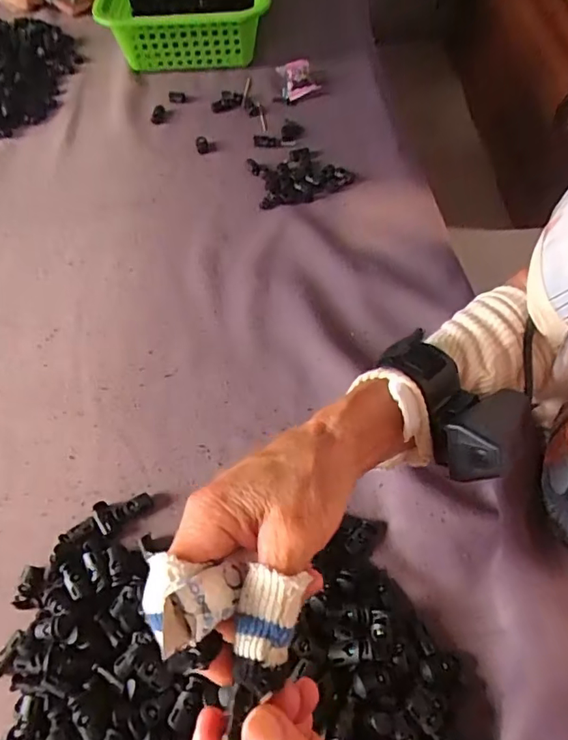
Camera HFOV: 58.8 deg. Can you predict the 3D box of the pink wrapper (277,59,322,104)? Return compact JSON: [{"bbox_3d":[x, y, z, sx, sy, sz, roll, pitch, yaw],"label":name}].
[{"bbox_3d":[0.023,-0.375,0.648,0.054,0.027,0.056,-5,58,-2],"label":"pink wrapper"}]

